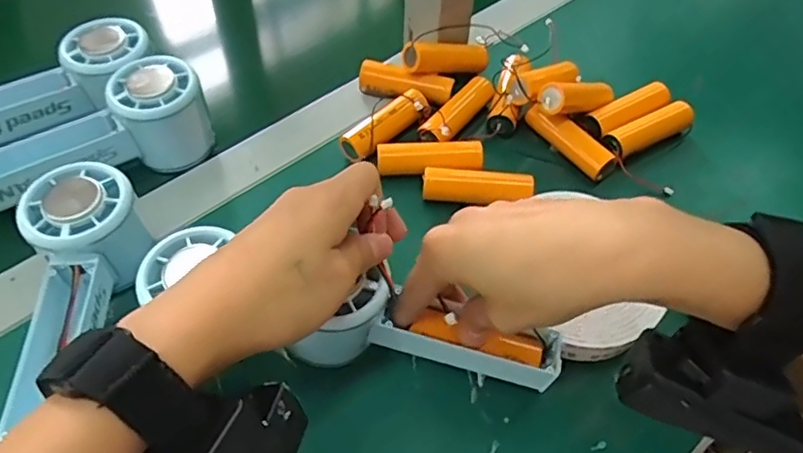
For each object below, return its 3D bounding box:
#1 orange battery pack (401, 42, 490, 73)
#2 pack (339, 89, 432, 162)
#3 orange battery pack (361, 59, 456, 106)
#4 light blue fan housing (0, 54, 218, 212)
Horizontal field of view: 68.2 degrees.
[{"bbox_3d":[0.036,-0.131,0.457,0.076,0.020,0.016,-7,52,-30],"label":"orange battery pack"},{"bbox_3d":[-0.010,-0.073,0.426,0.071,0.019,0.023,-35,62,-25],"label":"pack"},{"bbox_3d":[0.003,-0.109,0.456,0.072,0.024,0.021,19,55,11],"label":"orange battery pack"},{"bbox_3d":[-0.206,-0.058,0.395,0.151,0.064,0.053,-22,57,-18],"label":"light blue fan housing"}]

